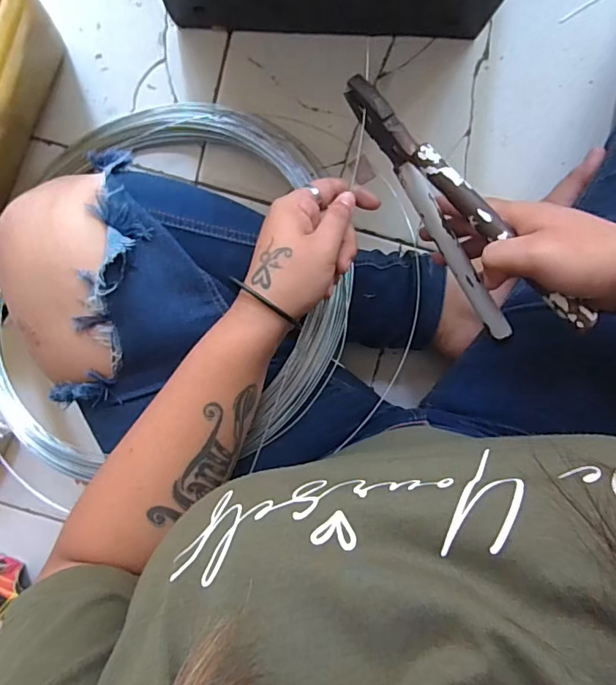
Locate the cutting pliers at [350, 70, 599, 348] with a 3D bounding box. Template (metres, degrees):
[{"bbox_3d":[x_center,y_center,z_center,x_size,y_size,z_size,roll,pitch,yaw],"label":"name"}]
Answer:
[{"bbox_3d":[0.095,-0.093,0.328,0.035,0.085,0.213,-36,93,8],"label":"cutting pliers"}]

